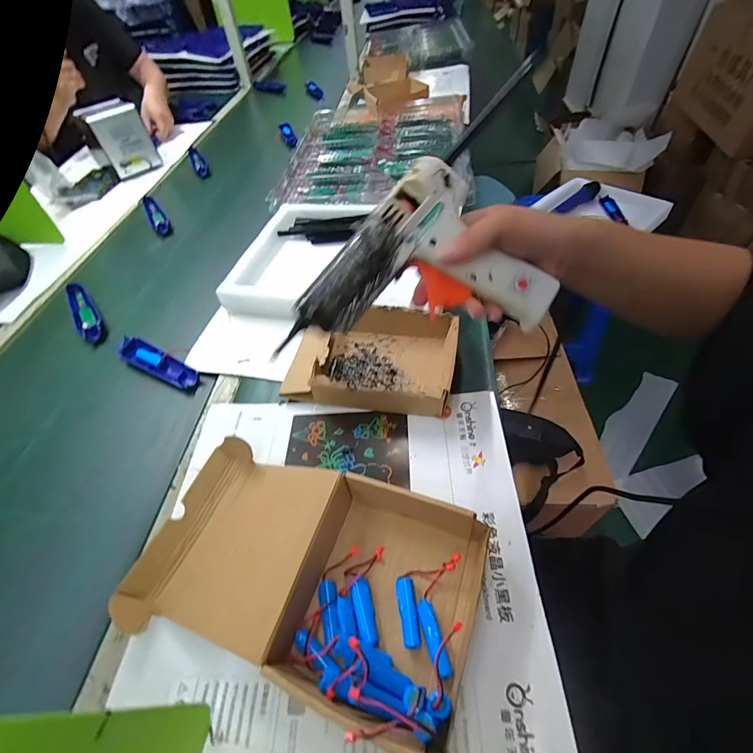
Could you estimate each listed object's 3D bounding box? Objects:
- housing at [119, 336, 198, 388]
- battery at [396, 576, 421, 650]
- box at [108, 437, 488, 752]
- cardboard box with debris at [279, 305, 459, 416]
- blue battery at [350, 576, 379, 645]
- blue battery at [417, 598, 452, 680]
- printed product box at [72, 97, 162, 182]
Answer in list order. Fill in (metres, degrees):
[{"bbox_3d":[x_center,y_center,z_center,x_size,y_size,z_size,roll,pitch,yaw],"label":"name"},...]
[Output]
[{"bbox_3d":[-0.328,-0.022,0.561,0.151,0.022,0.039,19,55,20],"label":"housing"},{"bbox_3d":[0.028,0.205,0.326,0.015,0.014,0.052,-9,51,-1],"label":"battery"},{"bbox_3d":[-0.066,0.168,0.339,0.312,0.050,0.181,13,53,16],"label":"box"},{"bbox_3d":[-0.010,-0.027,0.504,0.218,0.055,0.156,5,52,10],"label":"cardboard box with debris"},{"bbox_3d":[-0.010,0.205,0.329,0.016,0.014,0.051,-15,51,-6],"label":"blue battery"},{"bbox_3d":[0.047,0.218,0.311,0.012,0.016,0.054,-15,51,-6],"label":"blue battery"},{"bbox_3d":[-0.681,-0.628,0.987,0.128,0.140,0.163,-37,56,-22],"label":"printed product box"}]

